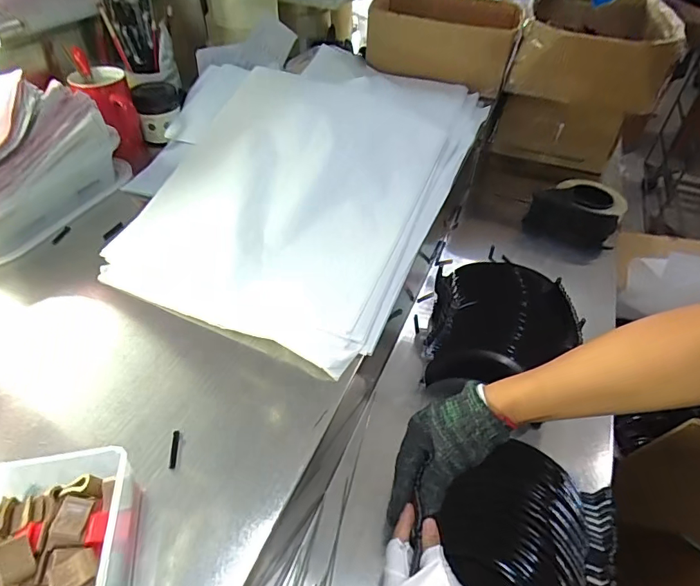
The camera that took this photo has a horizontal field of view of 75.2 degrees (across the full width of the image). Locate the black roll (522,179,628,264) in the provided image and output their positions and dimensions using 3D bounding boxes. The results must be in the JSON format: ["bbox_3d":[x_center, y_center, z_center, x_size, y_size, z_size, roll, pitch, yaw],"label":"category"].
[{"bbox_3d":[0.424,-0.147,0.870,0.151,0.099,0.143,1,45,-1],"label":"black roll"}]

